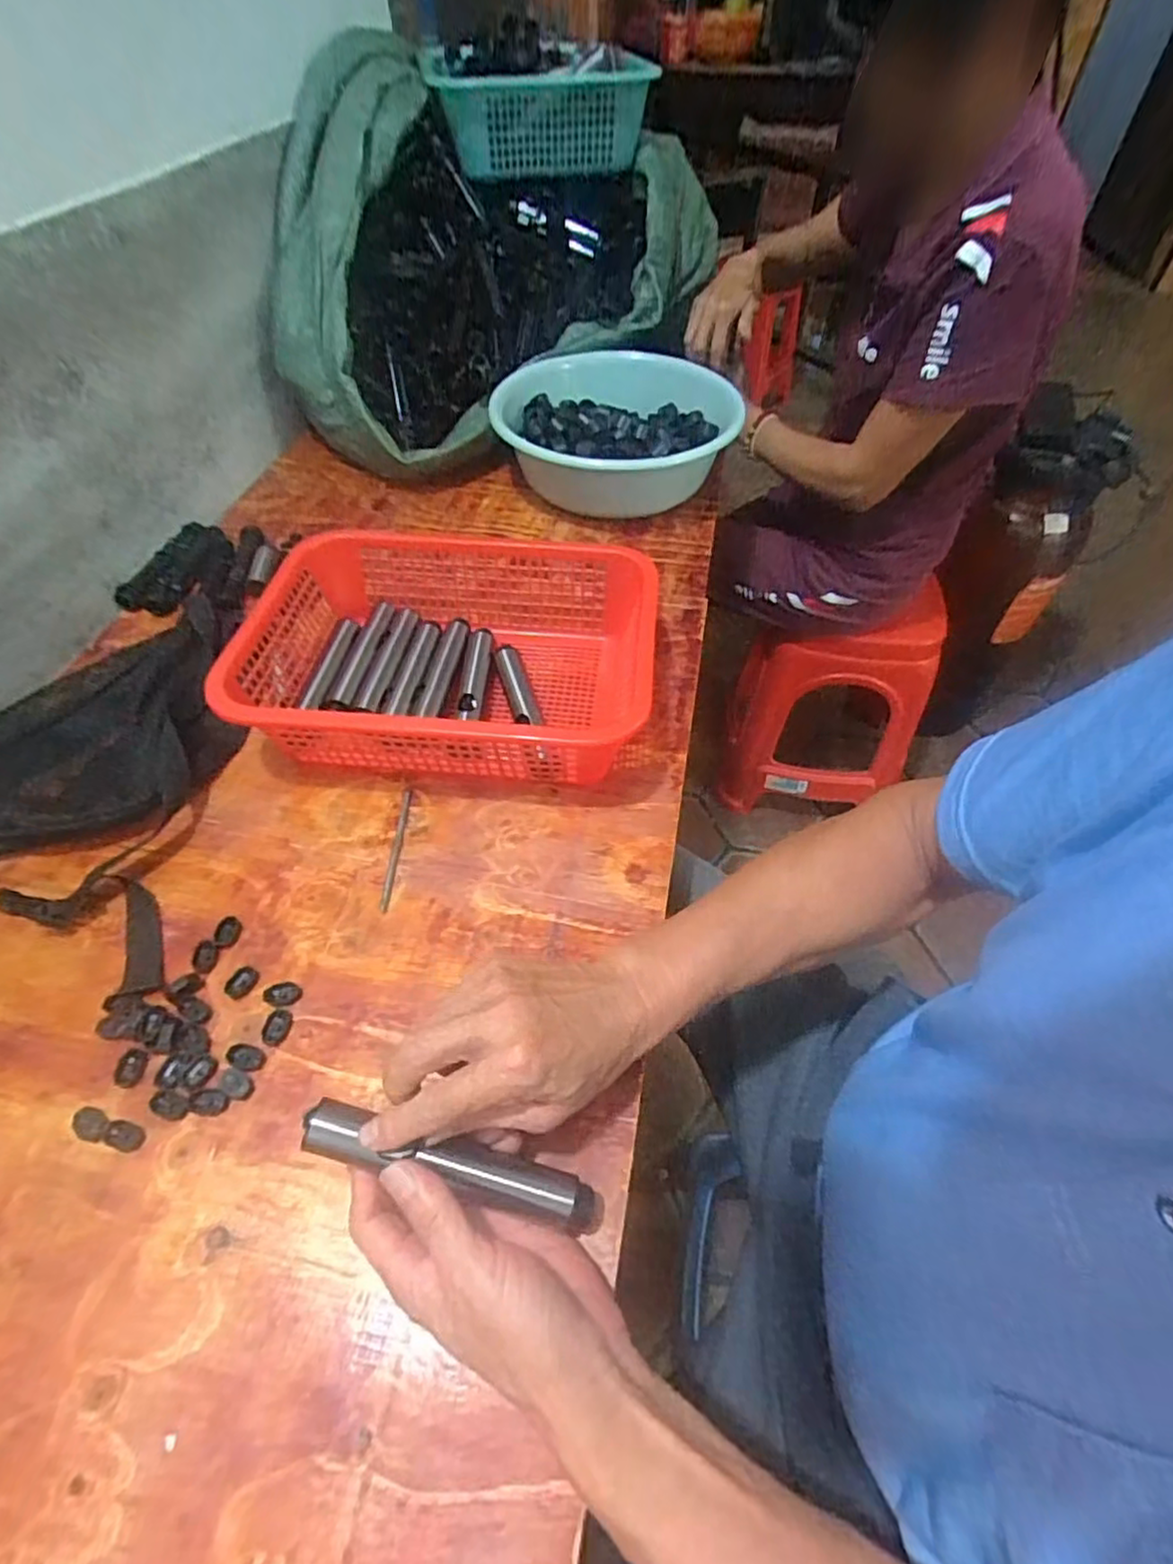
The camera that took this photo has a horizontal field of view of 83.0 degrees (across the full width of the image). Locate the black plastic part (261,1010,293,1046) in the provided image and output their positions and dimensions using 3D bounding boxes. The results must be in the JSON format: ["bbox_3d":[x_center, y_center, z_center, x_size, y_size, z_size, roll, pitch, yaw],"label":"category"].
[{"bbox_3d":[-0.201,0.158,0.428,0.016,0.007,0.023,14,53,10],"label":"black plastic part"}]

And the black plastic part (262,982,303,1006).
[{"bbox_3d":[-0.203,0.142,0.443,0.024,0.005,0.016,3,52,2],"label":"black plastic part"}]

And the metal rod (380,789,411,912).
[{"bbox_3d":[-0.147,0.049,0.512,0.006,0.005,0.109,0,52,0],"label":"metal rod"}]

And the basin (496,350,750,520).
[{"bbox_3d":[0.035,-0.425,0.833,0.282,0.117,0.281,0,52,0],"label":"basin"}]

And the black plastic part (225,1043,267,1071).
[{"bbox_3d":[-0.214,0.172,0.416,0.023,0.006,0.015,17,54,12],"label":"black plastic part"}]

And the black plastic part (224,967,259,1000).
[{"bbox_3d":[-0.234,0.135,0.448,0.017,0.006,0.021,12,53,9],"label":"black plastic part"}]

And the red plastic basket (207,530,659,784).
[{"bbox_3d":[-0.117,-0.105,0.585,0.322,0.095,0.243,3,52,2],"label":"red plastic basket"}]

